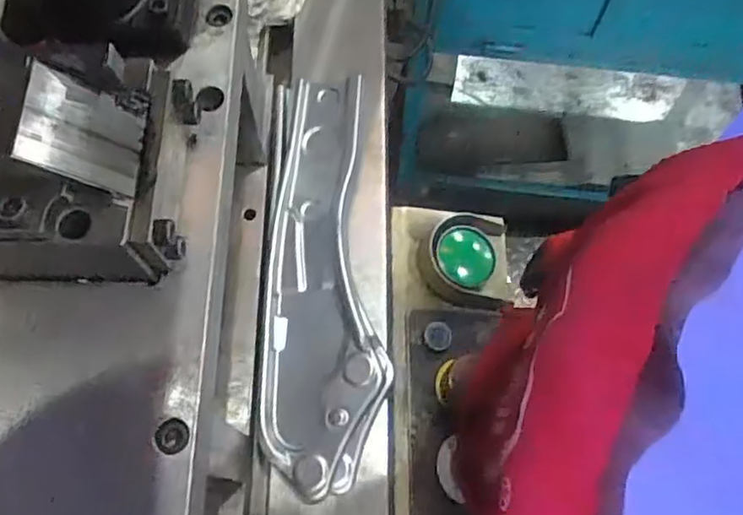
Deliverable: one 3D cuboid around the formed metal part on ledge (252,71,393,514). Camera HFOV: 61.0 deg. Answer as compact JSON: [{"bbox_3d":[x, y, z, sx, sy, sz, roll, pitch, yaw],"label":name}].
[{"bbox_3d":[-0.046,0.010,0.651,0.127,0.048,0.440,0,69,-1],"label":"formed metal part on ledge"}]

